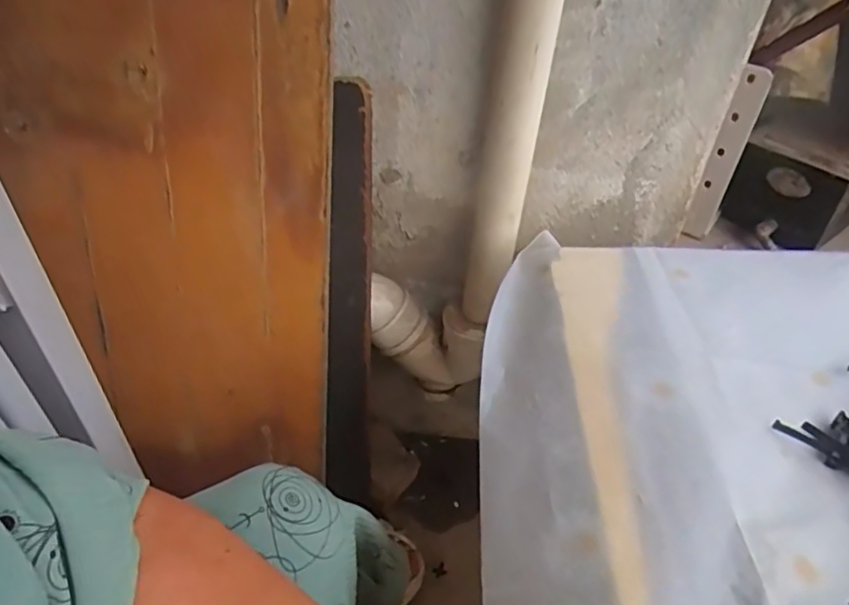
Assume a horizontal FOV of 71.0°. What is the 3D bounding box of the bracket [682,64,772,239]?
[{"bbox_3d":[0.325,-0.153,0.645,0.039,0.200,0.009,2,42,-1],"label":"bracket"}]

